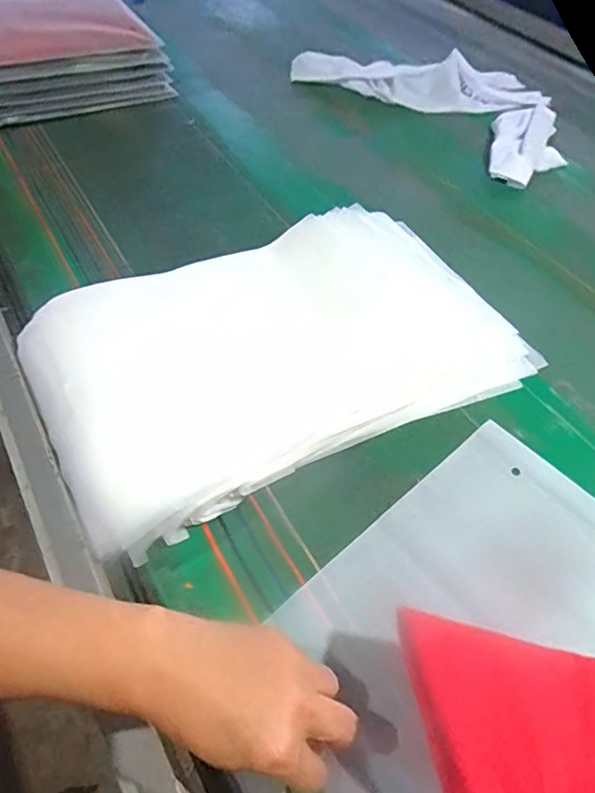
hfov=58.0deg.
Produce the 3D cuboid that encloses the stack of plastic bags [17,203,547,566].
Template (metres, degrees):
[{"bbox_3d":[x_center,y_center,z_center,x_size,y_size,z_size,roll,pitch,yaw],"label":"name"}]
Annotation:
[{"bbox_3d":[-0.014,-0.056,0.547,0.474,0.042,0.286,-24,58,-21],"label":"stack of plastic bags"}]

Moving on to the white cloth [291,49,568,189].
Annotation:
[{"bbox_3d":[0.275,-0.567,0.977,0.339,0.048,0.531,-33,61,-26],"label":"white cloth"}]

